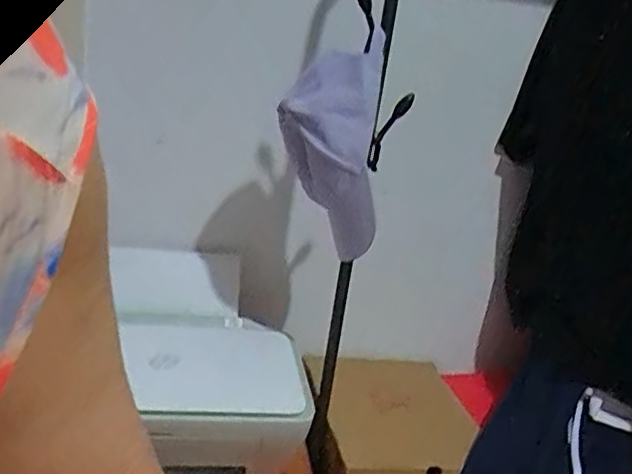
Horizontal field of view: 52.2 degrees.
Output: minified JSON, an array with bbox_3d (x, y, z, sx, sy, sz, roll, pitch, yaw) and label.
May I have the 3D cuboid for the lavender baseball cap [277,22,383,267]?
[{"bbox_3d":[0.021,-0.125,0.923,0.153,0.277,0.107,9,16,8],"label":"lavender baseball cap"}]

